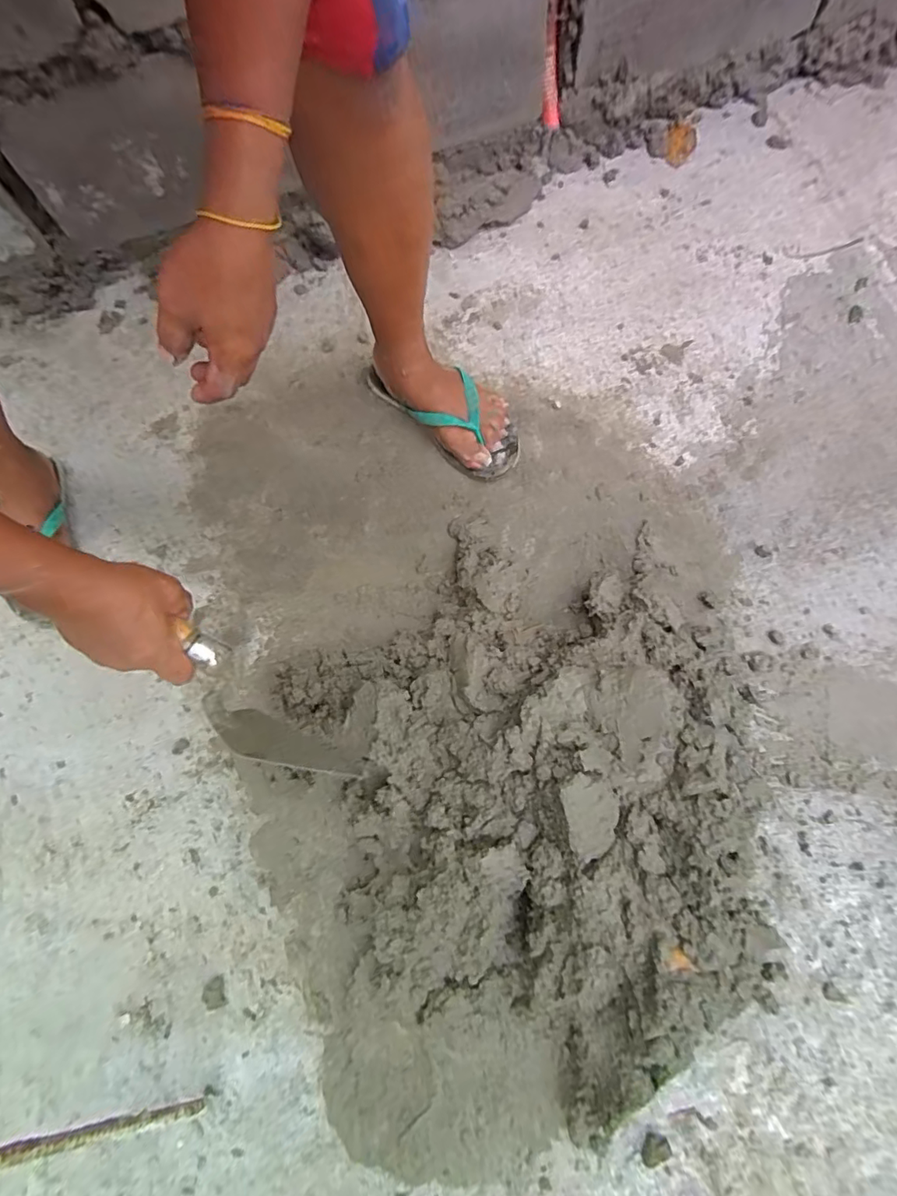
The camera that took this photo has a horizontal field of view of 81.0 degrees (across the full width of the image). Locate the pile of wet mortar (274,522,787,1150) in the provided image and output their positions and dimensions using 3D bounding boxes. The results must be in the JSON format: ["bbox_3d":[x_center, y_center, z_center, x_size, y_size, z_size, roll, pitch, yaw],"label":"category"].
[{"bbox_3d":[0.103,0.181,0.541,0.462,0.139,0.535,-20,71,-2],"label":"pile of wet mortar"}]

